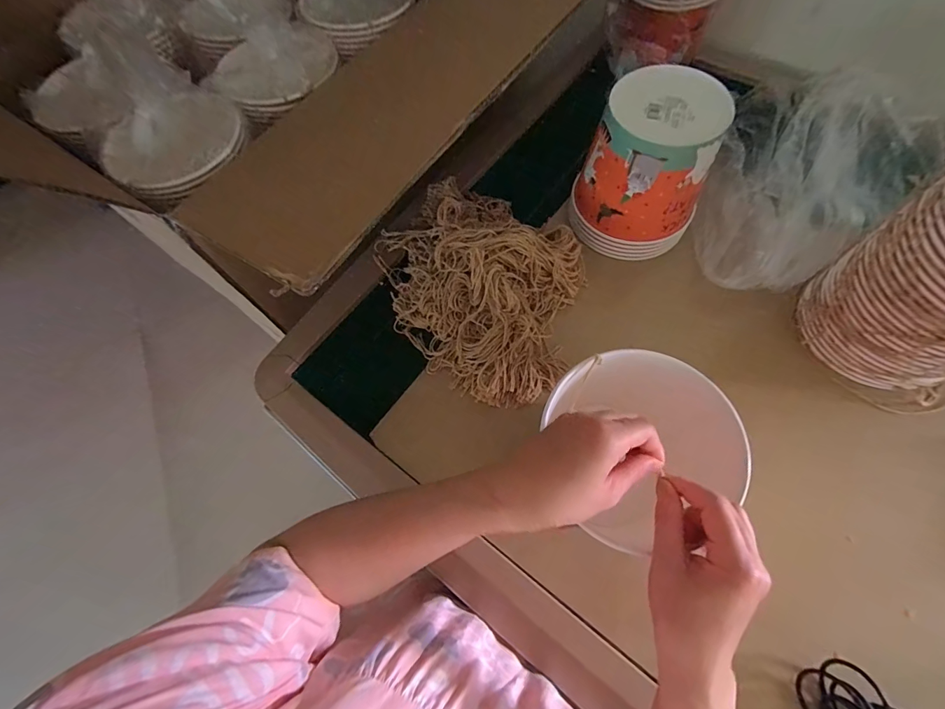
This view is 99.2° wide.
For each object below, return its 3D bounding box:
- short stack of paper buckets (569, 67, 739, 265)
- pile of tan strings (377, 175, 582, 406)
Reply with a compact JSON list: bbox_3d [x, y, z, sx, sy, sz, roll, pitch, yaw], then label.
[{"bbox_3d":[0.214,-0.223,0.508,0.152,0.176,0.137,17,69,10],"label":"short stack of paper buckets"},{"bbox_3d":[0.006,-0.105,0.498,0.226,0.077,0.282,-43,71,-14],"label":"pile of tan strings"}]

